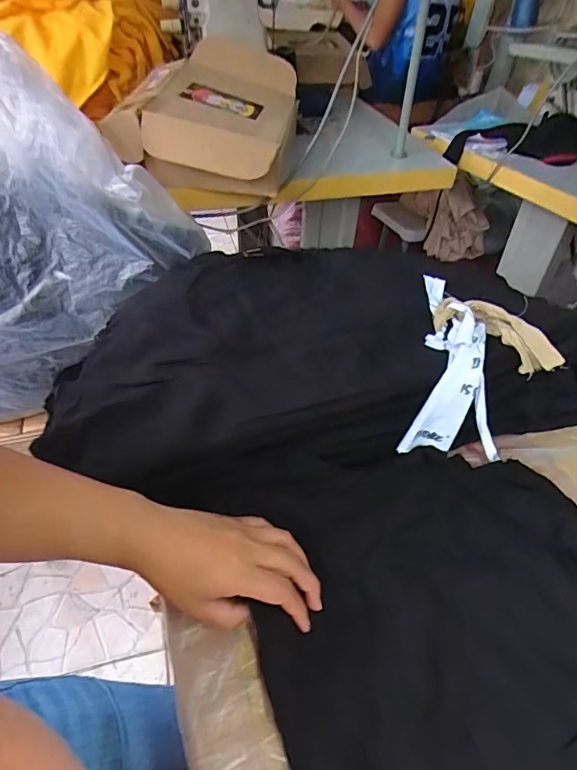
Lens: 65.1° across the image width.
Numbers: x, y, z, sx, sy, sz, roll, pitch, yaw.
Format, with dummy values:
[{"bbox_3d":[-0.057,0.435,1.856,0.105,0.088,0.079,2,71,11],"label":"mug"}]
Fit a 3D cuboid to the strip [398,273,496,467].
[{"bbox_3d":[0.172,-0.026,0.475,0.098,0.039,0.199,6,73,1],"label":"strip"}]

